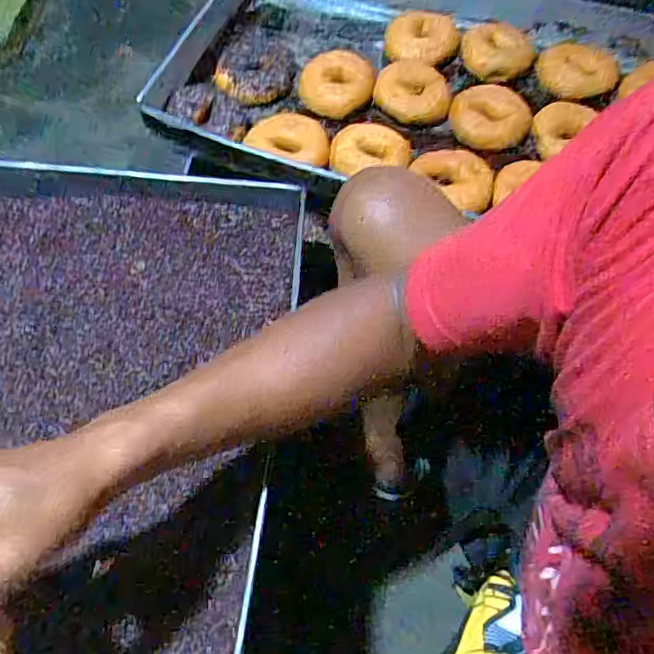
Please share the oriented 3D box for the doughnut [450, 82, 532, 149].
[{"bbox_3d":[0.209,-0.268,0.765,0.096,0.030,0.083,17,61,11],"label":"doughnut"}]

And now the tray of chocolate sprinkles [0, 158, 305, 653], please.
[{"bbox_3d":[-0.286,0.034,0.536,0.482,0.061,0.450,6,61,3],"label":"tray of chocolate sprinkles"}]

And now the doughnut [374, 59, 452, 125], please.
[{"bbox_3d":[0.111,-0.304,0.772,0.094,0.025,0.094,8,59,5],"label":"doughnut"}]

